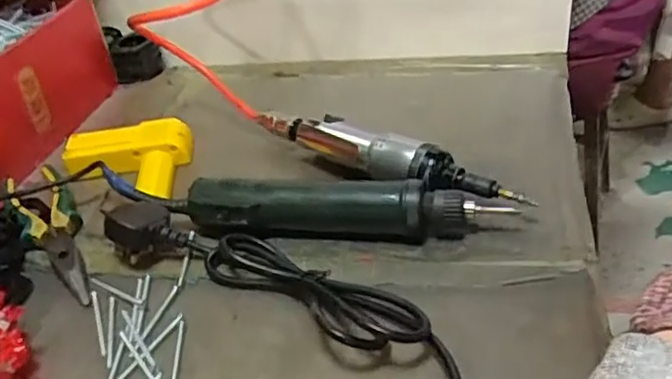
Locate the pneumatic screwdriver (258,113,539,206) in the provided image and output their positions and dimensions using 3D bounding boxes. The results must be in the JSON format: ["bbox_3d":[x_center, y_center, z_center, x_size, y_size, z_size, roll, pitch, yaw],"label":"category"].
[{"bbox_3d":[0.035,-0.028,0.538,0.260,0.039,0.030,22,45,35],"label":"pneumatic screwdriver"}]

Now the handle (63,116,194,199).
[{"bbox_3d":[-0.197,-0.031,0.620,0.113,0.053,0.056,-8,35,0],"label":"handle"}]

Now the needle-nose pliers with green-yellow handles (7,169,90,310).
[{"bbox_3d":[-0.231,0.033,0.520,0.046,0.020,0.186,-23,38,-20],"label":"needle-nose pliers with green-yellow handles"}]

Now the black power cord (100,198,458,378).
[{"bbox_3d":[-0.038,0.065,0.422,0.321,0.039,0.082,21,44,34],"label":"black power cord"}]

